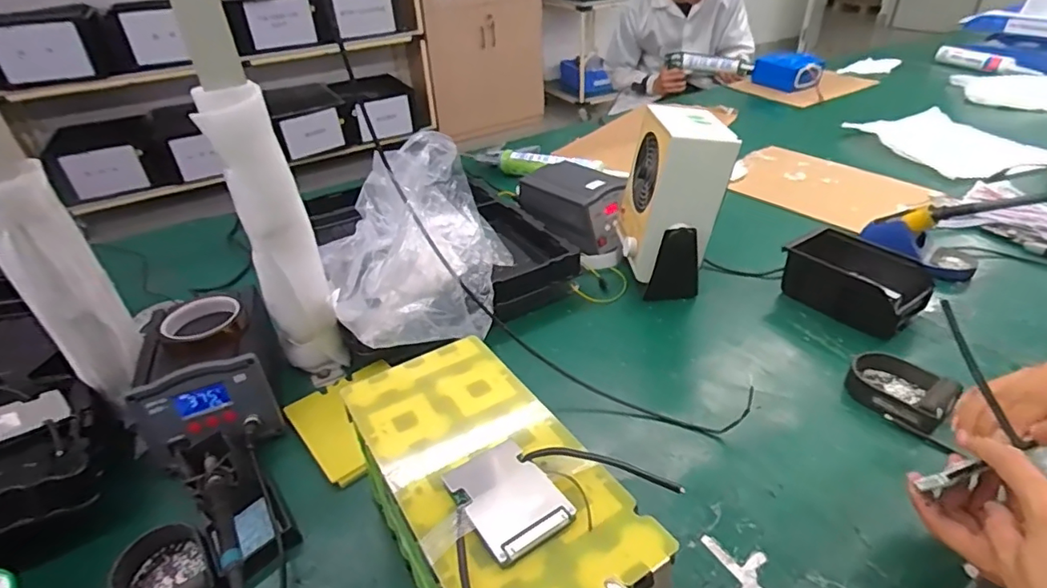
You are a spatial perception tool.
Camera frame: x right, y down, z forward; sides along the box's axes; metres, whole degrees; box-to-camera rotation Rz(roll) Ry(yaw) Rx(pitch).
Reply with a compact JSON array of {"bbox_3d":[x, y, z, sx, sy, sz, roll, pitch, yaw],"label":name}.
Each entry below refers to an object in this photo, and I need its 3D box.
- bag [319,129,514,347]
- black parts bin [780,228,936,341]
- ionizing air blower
[{"bbox_3d":[-0.133,-0.086,0.691,0.240,0.202,0.264,-15,37,-16],"label":"bag"},{"bbox_3d":[0.472,-0.018,0.777,0.115,0.074,0.168,-25,41,-28],"label":"black parts bin"},{"bbox_3d":[0.211,-0.130,0.803,0.126,0.251,0.147,-4,35,-2],"label":"ionizing air blower"}]

